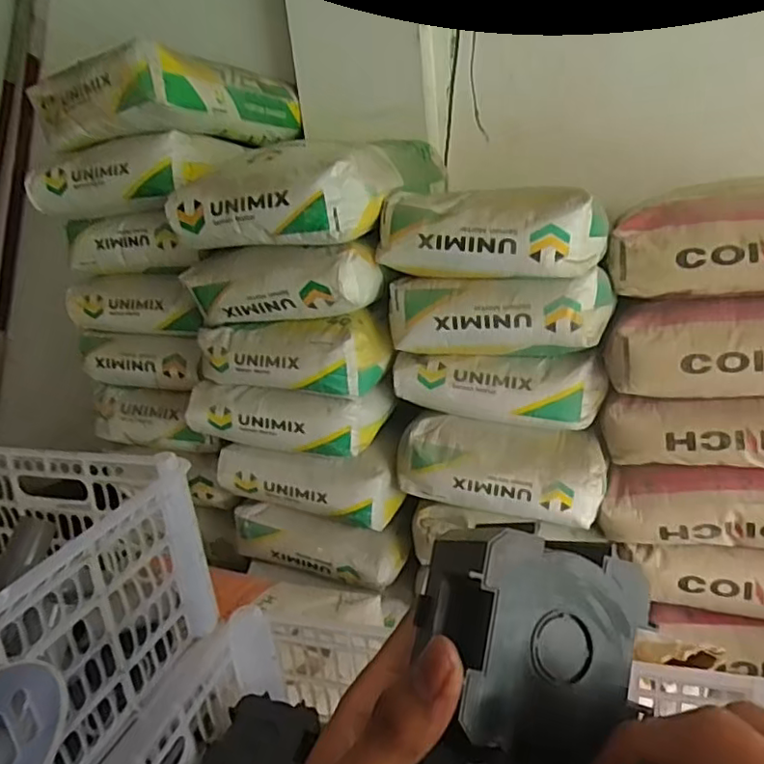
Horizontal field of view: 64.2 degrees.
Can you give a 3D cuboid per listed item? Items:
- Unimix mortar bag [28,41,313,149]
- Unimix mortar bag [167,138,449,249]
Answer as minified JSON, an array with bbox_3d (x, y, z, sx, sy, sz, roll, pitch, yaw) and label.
[{"bbox_3d":[-0.452,-0.591,1.326,0.366,0.148,0.467,2,21,22],"label":"Unimix mortar bag"},{"bbox_3d":[-0.114,-0.374,1.185,0.360,0.139,0.500,2,21,22],"label":"Unimix mortar bag"}]

